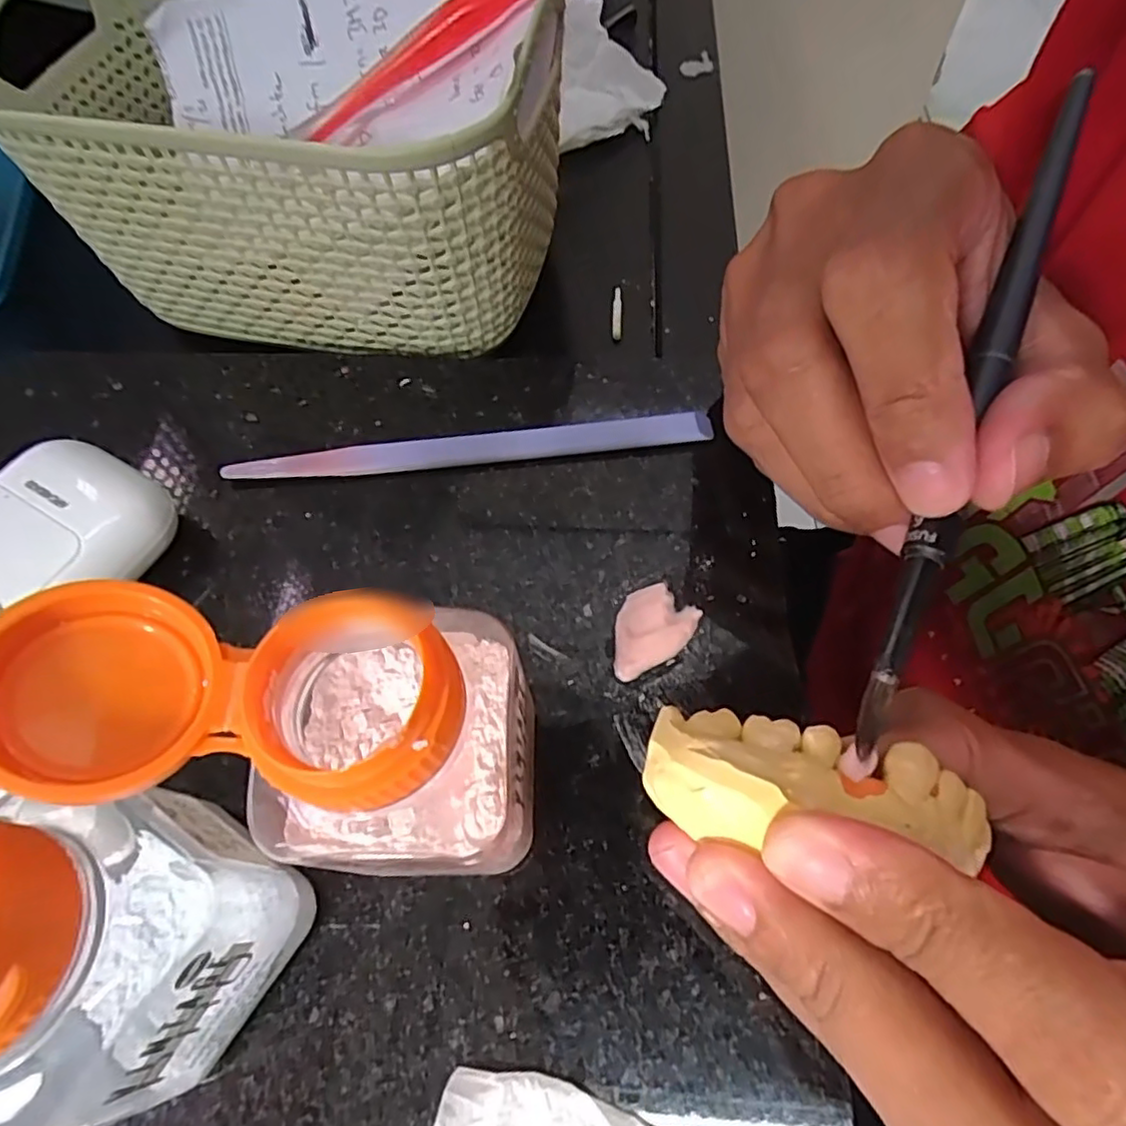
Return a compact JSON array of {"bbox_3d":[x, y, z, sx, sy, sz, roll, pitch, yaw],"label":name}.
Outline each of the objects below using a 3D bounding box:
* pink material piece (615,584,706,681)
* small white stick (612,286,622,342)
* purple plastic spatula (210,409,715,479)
[{"bbox_3d":[0.021,0.016,0.159,0.018,0.004,0.026,37,69,21],"label":"pink material piece"},{"bbox_3d":[0.021,-0.094,0.243,0.004,0.004,0.025,1,61,4],"label":"small white stick"},{"bbox_3d":[-0.027,-0.033,0.187,0.137,0.005,0.010,-6,62,0],"label":"purple plastic spatula"}]

